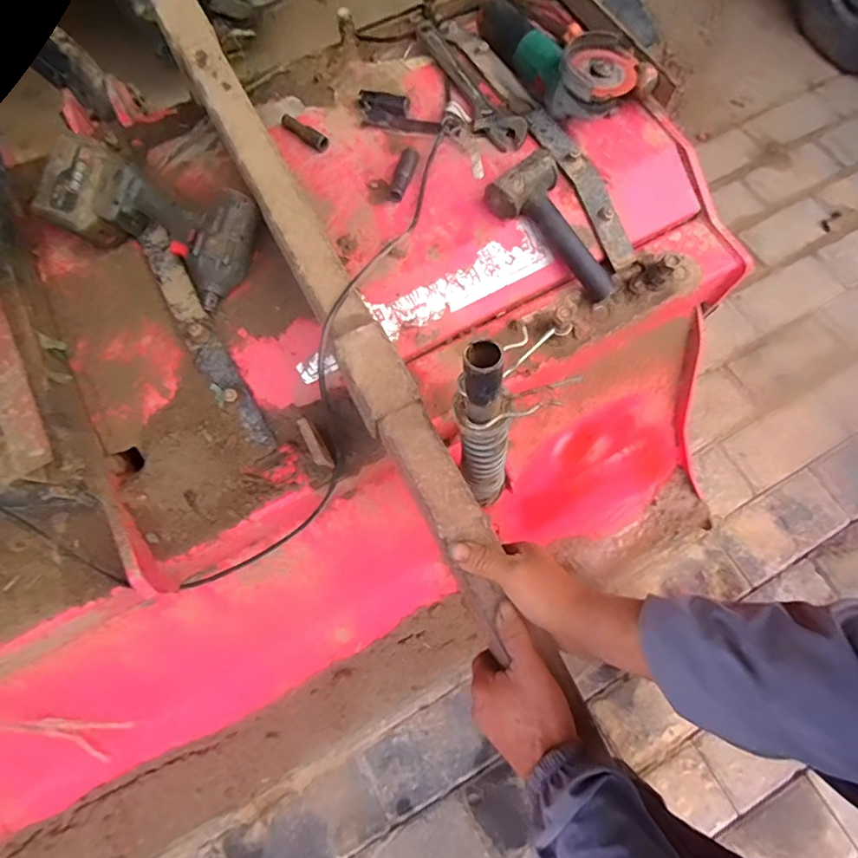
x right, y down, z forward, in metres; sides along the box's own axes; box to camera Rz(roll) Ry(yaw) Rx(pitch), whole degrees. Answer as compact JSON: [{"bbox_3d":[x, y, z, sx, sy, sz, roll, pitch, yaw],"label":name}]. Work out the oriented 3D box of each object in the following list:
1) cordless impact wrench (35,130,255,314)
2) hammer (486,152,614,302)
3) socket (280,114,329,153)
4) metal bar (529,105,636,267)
[{"bbox_3d":[-0.347,-0.263,0.632,0.260,0.101,0.121,26,71,9],"label":"cordless impact wrench"},{"bbox_3d":[0.181,-0.273,0.679,0.216,0.051,0.095,43,73,-11],"label":"hammer"},{"bbox_3d":[-0.181,-0.434,0.727,0.083,0.016,0.023,40,75,16],"label":"socket"},{"bbox_3d":[0.226,-0.361,0.724,0.048,0.031,0.268,-28,84,-10],"label":"metal bar"}]

